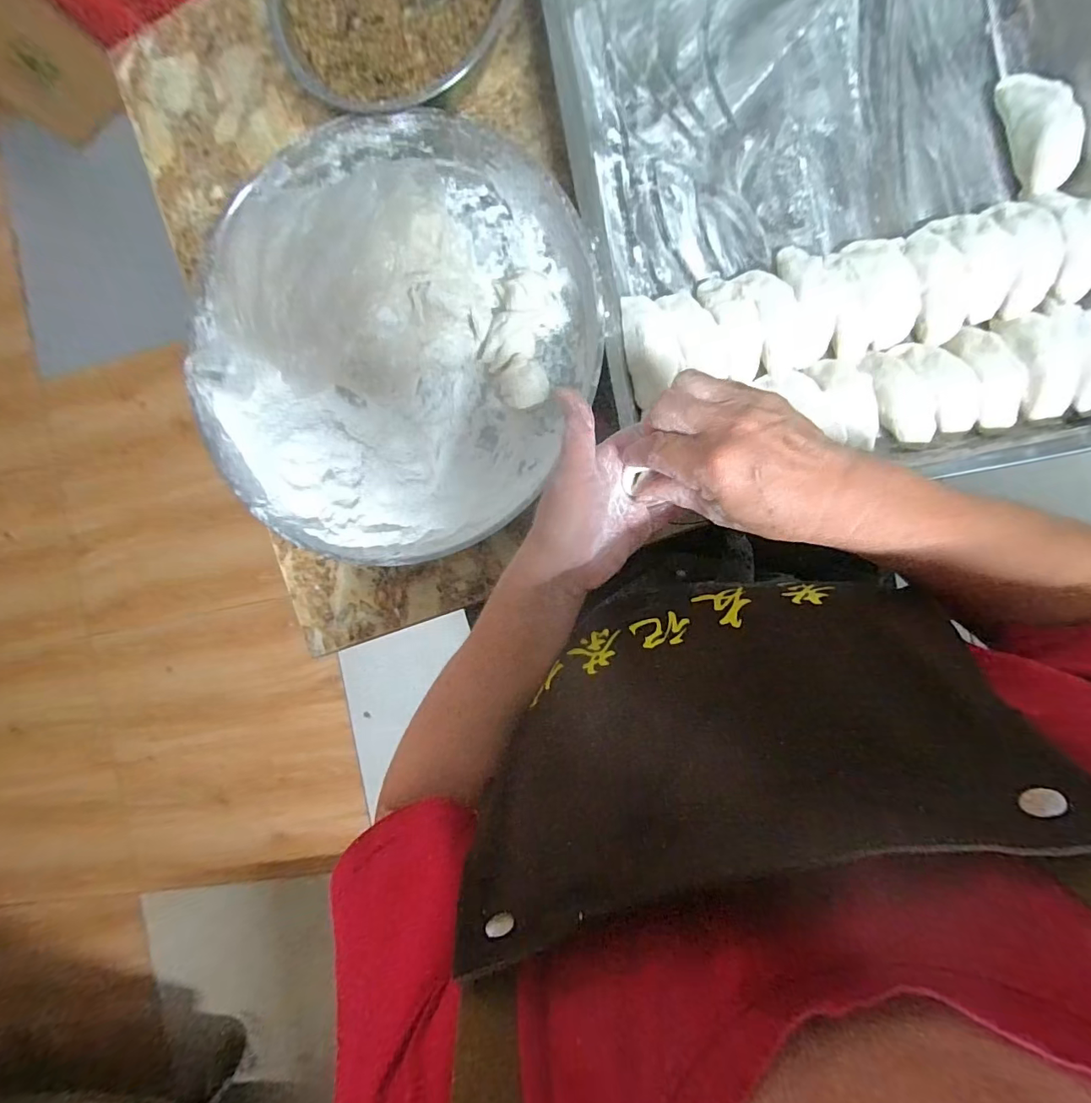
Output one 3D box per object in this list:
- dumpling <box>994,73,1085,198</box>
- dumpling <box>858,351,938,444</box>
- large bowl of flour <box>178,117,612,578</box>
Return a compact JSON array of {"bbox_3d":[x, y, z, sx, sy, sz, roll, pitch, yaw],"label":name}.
[{"bbox_3d":[0.377,-0.322,0.371,0.040,0.028,0.091,-15,88,8],"label":"dumpling"},{"bbox_3d":[0.283,-0.123,0.387,0.033,0.020,0.081,-26,87,8],"label":"dumpling"},{"bbox_3d":[-0.150,-0.190,0.436,0.339,0.091,0.377,37,96,6],"label":"large bowl of flour"}]

